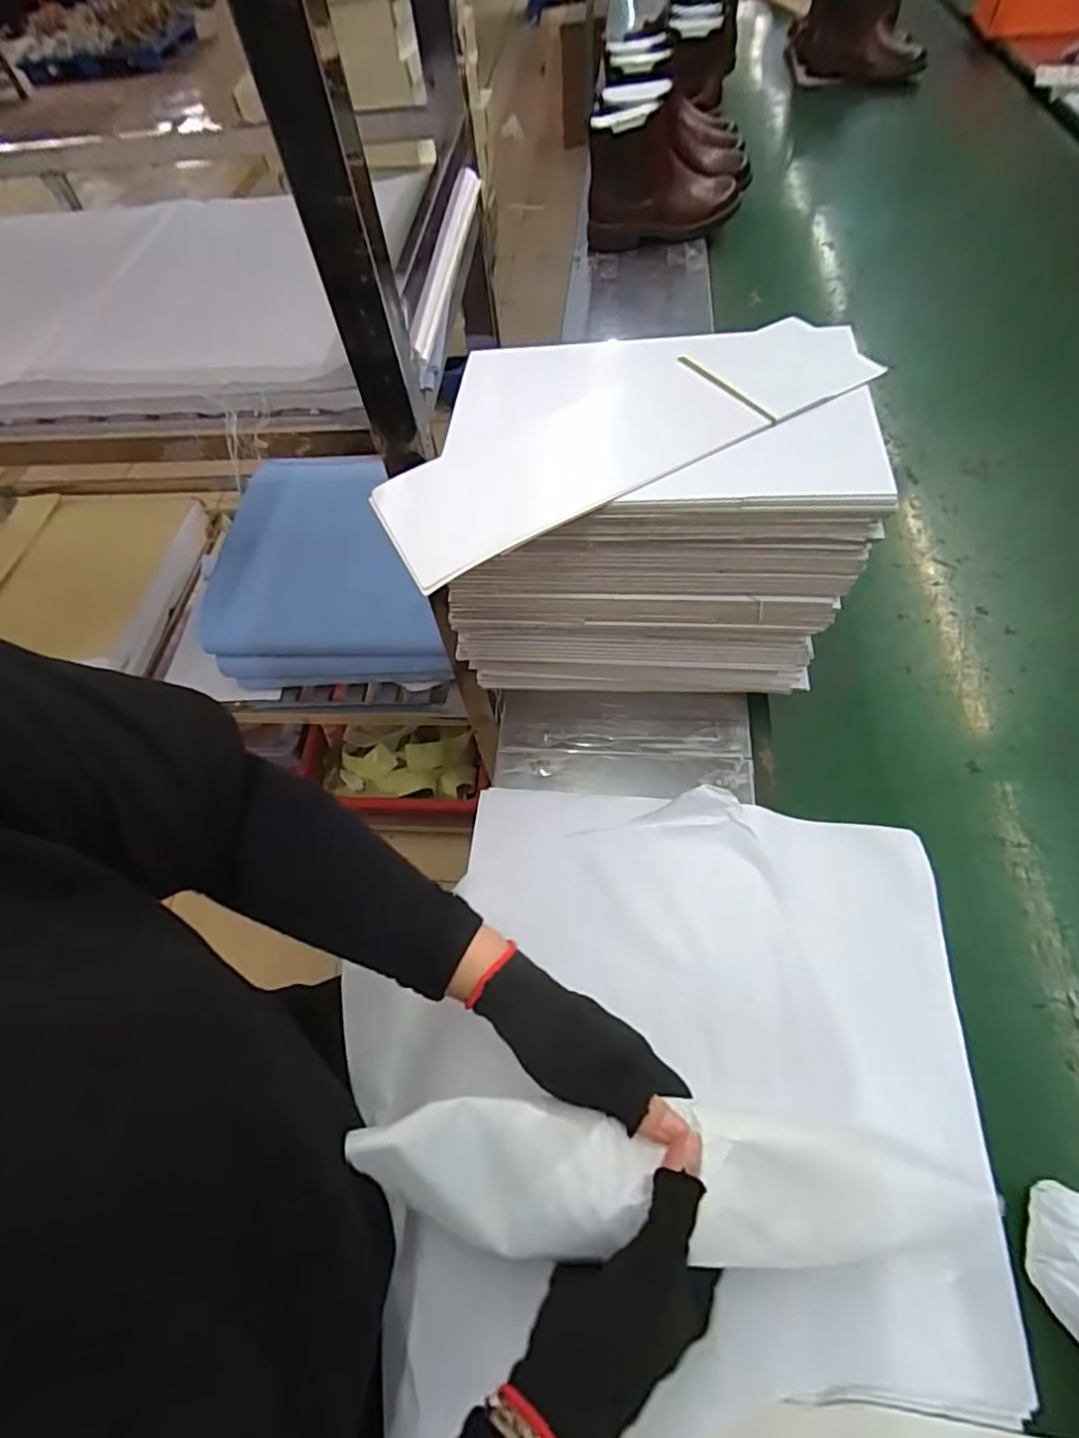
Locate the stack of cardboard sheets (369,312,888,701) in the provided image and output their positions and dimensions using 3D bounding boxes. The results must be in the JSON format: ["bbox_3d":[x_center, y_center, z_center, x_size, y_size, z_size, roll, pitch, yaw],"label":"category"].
[{"bbox_3d":[0.083,-0.157,0.534,0.309,0.239,0.199,2,59,7],"label":"stack of cardboard sheets"}]

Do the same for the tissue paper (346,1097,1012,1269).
[{"bbox_3d":[0.069,0.250,0.331,0.321,0.040,0.071,6,60,-4],"label":"tissue paper"}]

